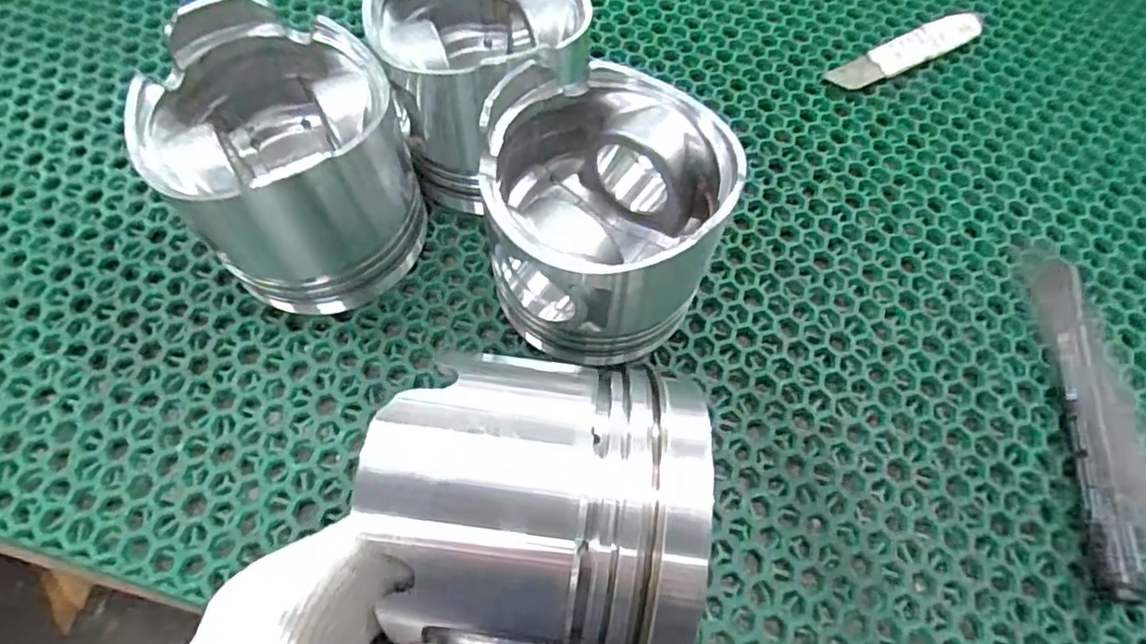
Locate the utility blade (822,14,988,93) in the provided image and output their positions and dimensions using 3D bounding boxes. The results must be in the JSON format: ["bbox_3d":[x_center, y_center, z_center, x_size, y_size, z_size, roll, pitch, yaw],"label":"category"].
[{"bbox_3d":[0.197,-0.158,0.360,0.104,0.010,0.021,-26,68,-13],"label":"utility blade"}]

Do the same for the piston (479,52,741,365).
[{"bbox_3d":[0.011,-0.035,0.250,0.089,0.087,0.099,21,66,8],"label":"piston"}]

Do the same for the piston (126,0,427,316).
[{"bbox_3d":[-0.117,-0.065,0.258,0.085,0.089,0.091,1,65,-2],"label":"piston"}]

